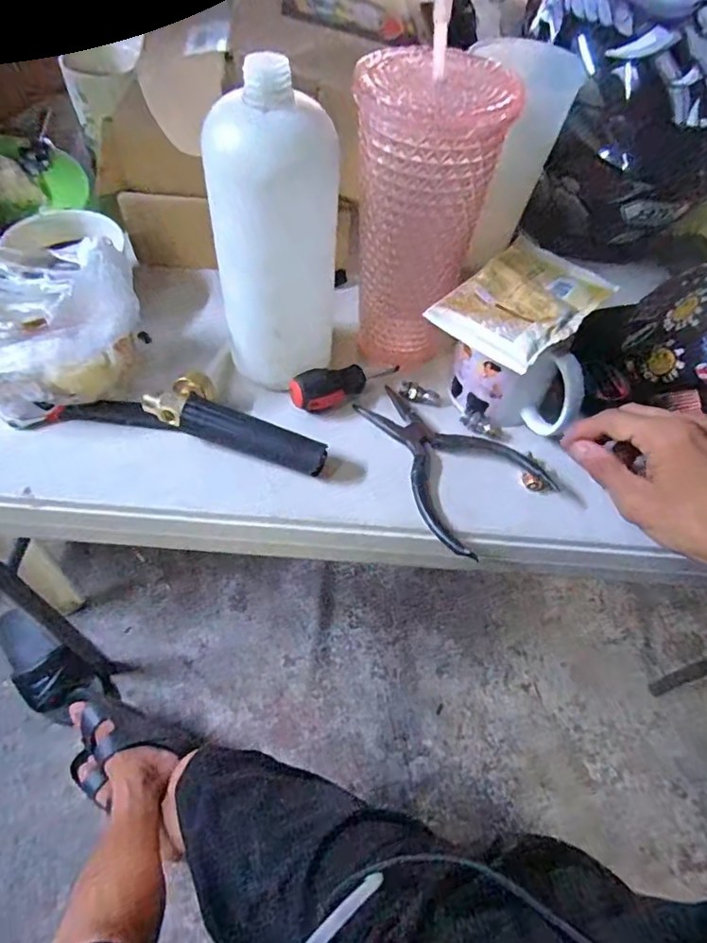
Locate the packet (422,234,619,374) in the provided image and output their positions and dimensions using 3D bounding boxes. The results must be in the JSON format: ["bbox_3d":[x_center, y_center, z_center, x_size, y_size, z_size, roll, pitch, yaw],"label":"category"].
[{"bbox_3d":[0.123,-0.123,0.385,0.081,0.011,0.121,40,63,21],"label":"packet"}]

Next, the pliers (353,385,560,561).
[{"bbox_3d":[0.062,-0.013,0.411,0.096,0.016,0.153,-35,65,-23],"label":"pliers"}]

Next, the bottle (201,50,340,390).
[{"bbox_3d":[-0.055,-0.149,0.376,0.083,0.199,0.067,5,56,0],"label":"bottle"}]

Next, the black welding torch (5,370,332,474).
[{"bbox_3d":[-0.127,-0.046,0.407,0.219,0.028,0.062,10,56,3],"label":"black welding torch"}]

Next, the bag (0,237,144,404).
[{"bbox_3d":[-0.262,-0.119,0.404,0.175,0.097,0.125,22,58,11],"label":"bag"}]

